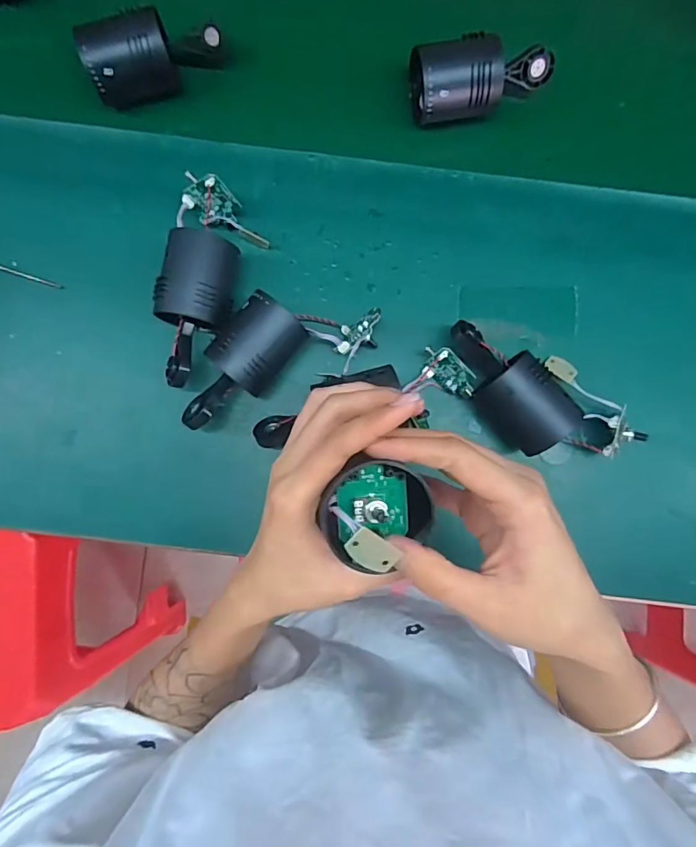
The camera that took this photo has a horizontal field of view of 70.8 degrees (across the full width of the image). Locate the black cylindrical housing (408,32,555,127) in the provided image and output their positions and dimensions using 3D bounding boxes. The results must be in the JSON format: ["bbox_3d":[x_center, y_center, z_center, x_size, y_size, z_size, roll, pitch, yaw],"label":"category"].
[{"bbox_3d":[0.110,-0.280,0.400,0.125,0.049,0.049,-13,88,-2],"label":"black cylindrical housing"}]

